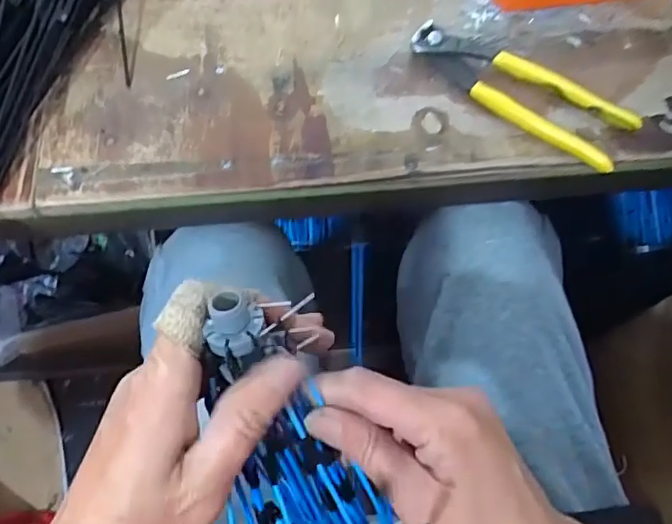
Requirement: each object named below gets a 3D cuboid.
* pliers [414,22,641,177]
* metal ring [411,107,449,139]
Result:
[{"bbox_3d":[0.123,-0.122,0.398,0.166,0.016,0.042,34,73,12],"label":"pliers"},{"bbox_3d":[0.067,-0.100,0.405,0.025,0.004,0.026,0,69,0],"label":"metal ring"}]

